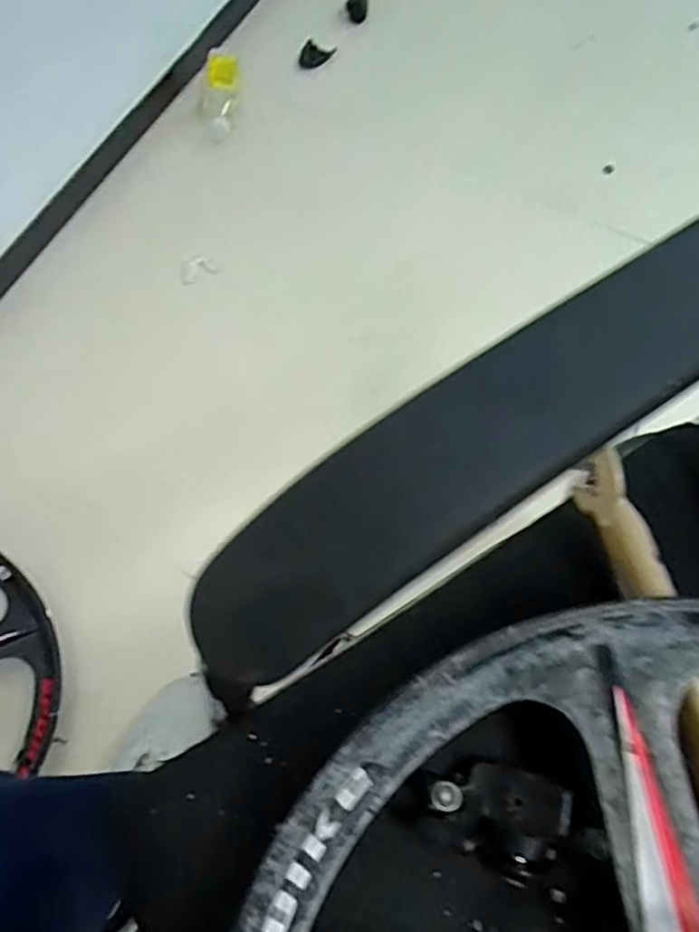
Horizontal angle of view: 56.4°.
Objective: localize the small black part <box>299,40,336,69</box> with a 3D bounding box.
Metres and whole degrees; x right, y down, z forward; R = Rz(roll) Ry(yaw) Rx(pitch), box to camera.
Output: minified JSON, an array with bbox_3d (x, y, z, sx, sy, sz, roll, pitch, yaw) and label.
[{"bbox_3d":[-0.064,-0.761,1.205,0.013,0.043,0.088,7,51,48],"label":"small black part"}]

